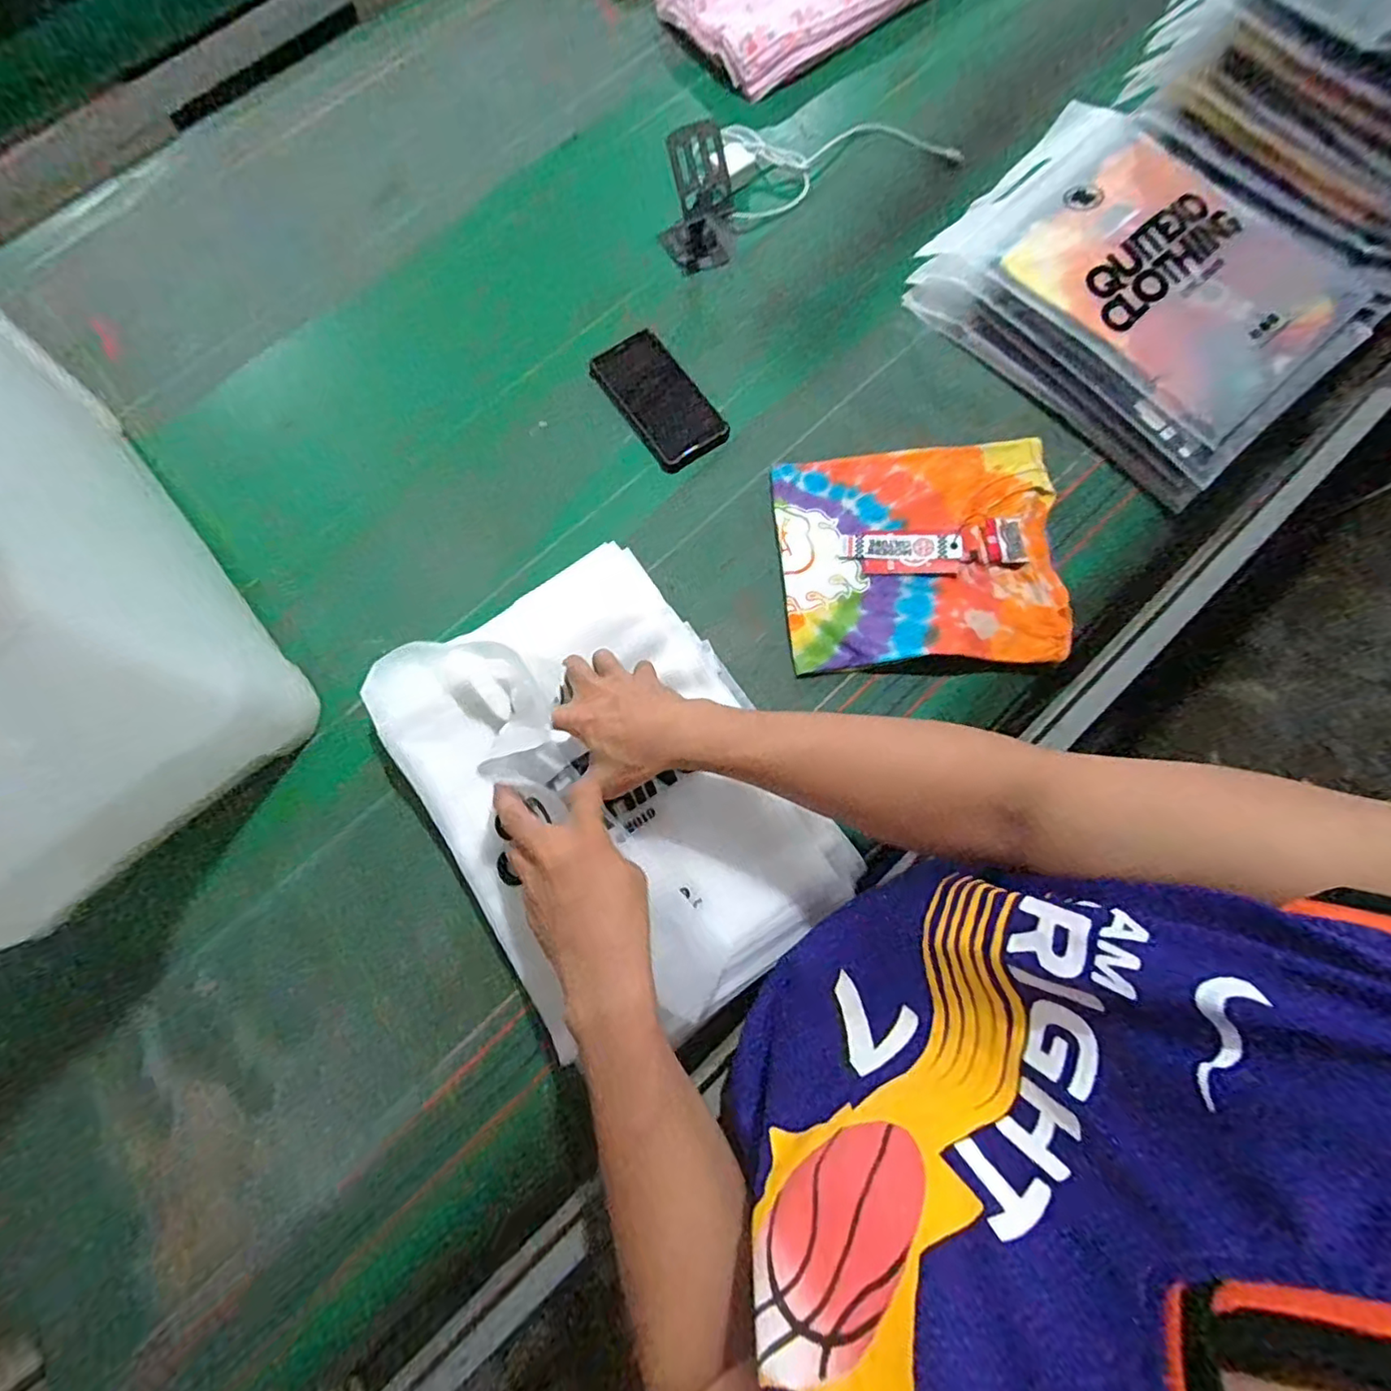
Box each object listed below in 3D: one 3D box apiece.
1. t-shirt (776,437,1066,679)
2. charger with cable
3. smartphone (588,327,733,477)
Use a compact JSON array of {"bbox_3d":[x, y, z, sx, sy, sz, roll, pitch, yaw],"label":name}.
[{"bbox_3d":[0.213,-0.137,0.587,0.254,0.034,0.217,-3,78,-2],"label":"t-shirt"},{"bbox_3d":[0.172,-0.615,0.695,0.272,0.025,0.130,-2,78,-2],"label":"charger with cable"},{"bbox_3d":[-0.039,-0.315,0.646,0.081,0.011,0.163,-34,81,-8],"label":"smartphone"}]

